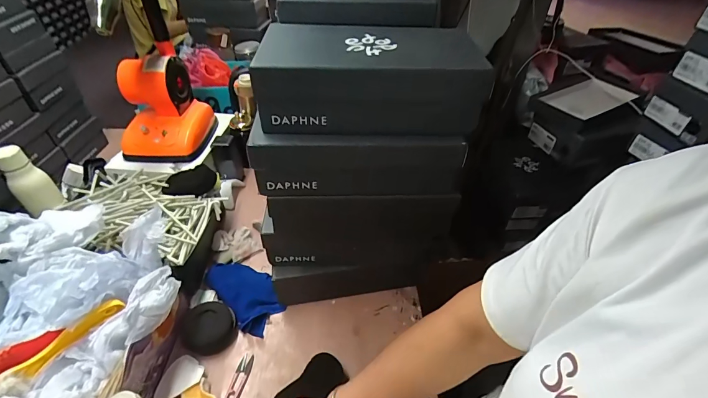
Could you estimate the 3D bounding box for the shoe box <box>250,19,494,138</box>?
[{"bbox_3d":[0.024,-0.173,0.504,0.294,0.100,0.156,1,42,-1],"label":"shoe box"}]

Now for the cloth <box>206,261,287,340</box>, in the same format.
[{"bbox_3d":[-0.218,0.186,0.711,0.100,0.037,0.180,-31,51,-31],"label":"cloth"}]

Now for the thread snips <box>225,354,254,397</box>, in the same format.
[{"bbox_3d":[-0.196,0.314,0.594,0.024,0.007,0.098,9,43,8],"label":"thread snips"}]

